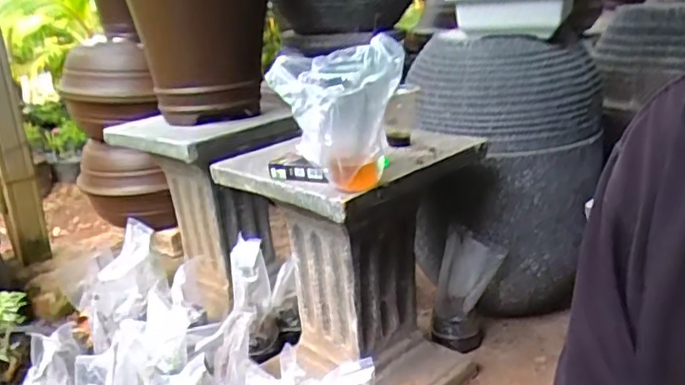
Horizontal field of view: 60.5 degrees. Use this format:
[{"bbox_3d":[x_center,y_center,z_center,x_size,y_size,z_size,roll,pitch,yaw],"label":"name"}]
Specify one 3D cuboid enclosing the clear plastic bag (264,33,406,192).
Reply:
[{"bbox_3d":[-0.009,-0.113,0.769,0.159,0.172,0.149,0,21,0],"label":"clear plastic bag"}]

